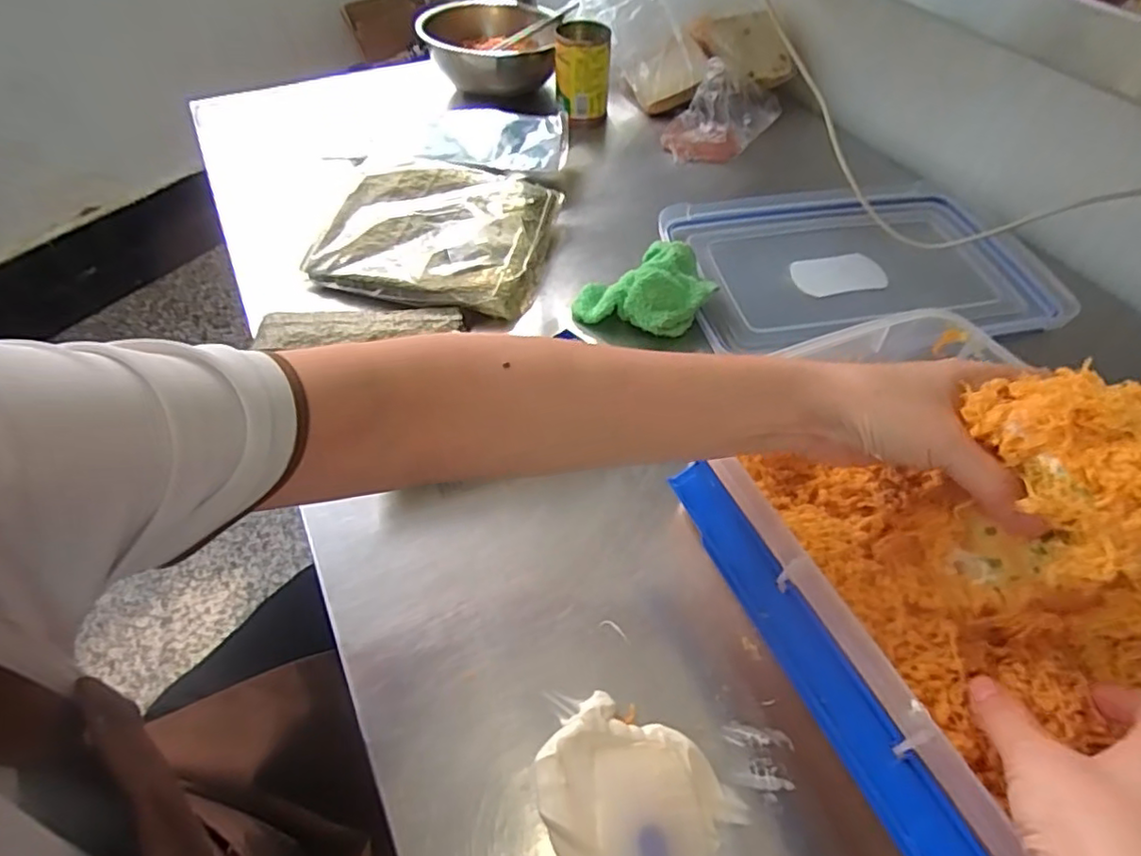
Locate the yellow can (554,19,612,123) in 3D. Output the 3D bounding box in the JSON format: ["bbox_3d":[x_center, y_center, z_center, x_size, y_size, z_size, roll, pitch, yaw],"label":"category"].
[{"bbox_3d":[0.016,-0.481,0.853,0.074,0.099,0.066,0,50,-1],"label":"yellow can"}]

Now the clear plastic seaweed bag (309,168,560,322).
[{"bbox_3d":[-0.137,-0.198,0.653,0.225,0.034,0.193,10,55,9],"label":"clear plastic seaweed bag"}]

